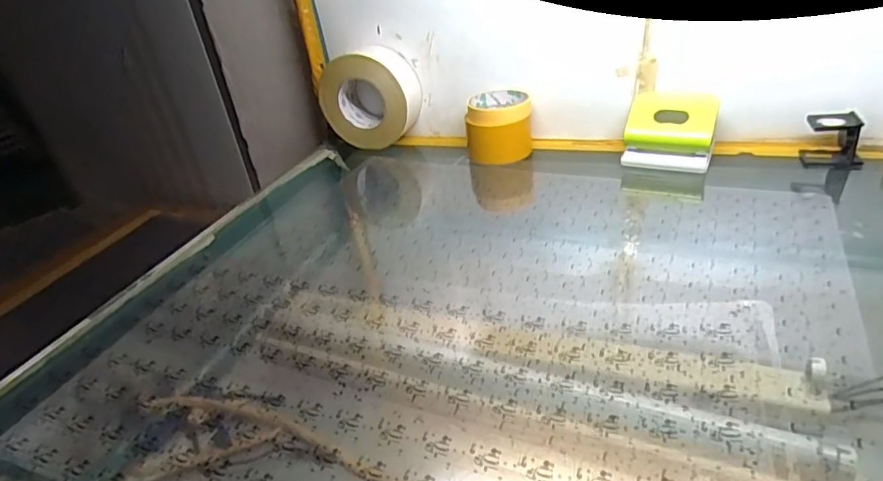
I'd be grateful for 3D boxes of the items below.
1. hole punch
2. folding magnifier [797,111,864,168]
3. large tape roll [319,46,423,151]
[{"bbox_3d":[0.280,-0.136,0.647,0.100,0.074,0.062,10,35,27],"label":"hole punch"},{"bbox_3d":[0.452,-0.117,0.608,0.056,0.056,0.043,10,35,27],"label":"folding magnifier"},{"bbox_3d":[-0.106,-0.213,0.792,0.137,0.132,0.057,6,34,22],"label":"large tape roll"}]

